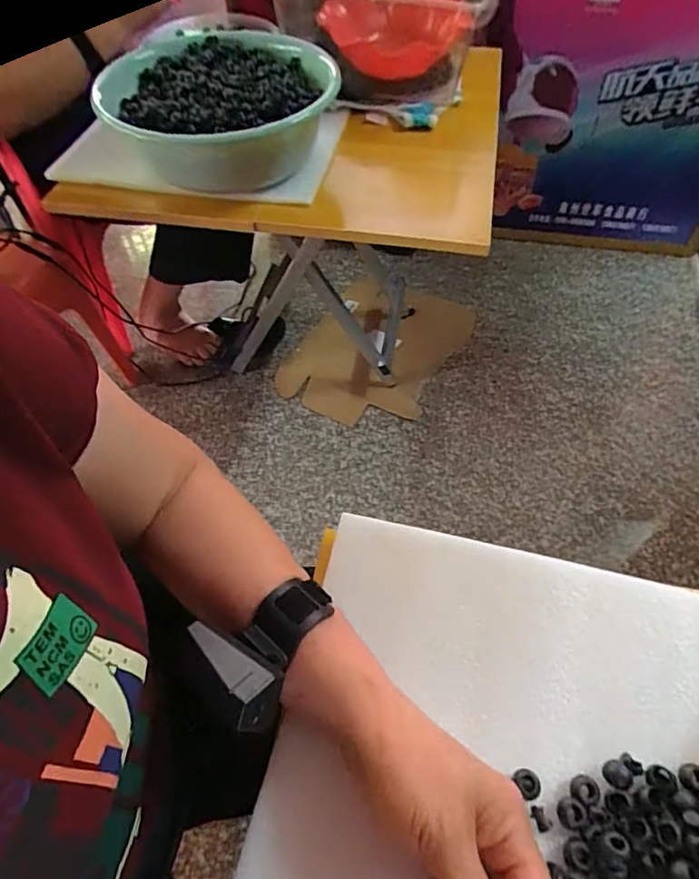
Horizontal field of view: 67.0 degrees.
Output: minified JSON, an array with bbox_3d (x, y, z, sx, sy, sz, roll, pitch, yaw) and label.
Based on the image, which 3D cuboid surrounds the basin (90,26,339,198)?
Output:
[{"bbox_3d":[-0.170,-0.446,0.703,0.281,0.082,0.311,-11,56,-6],"label":"basin"}]

